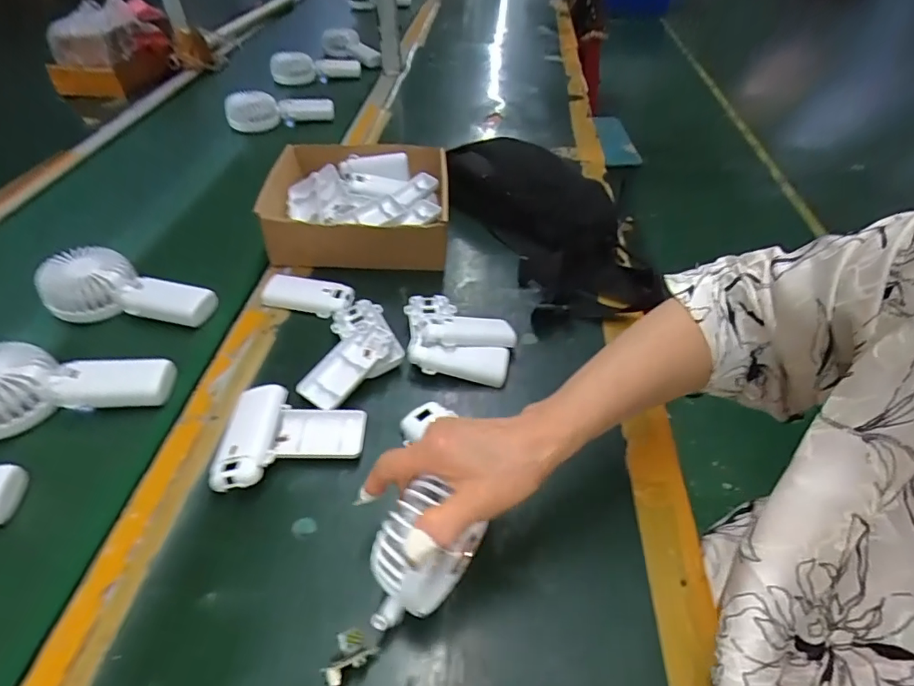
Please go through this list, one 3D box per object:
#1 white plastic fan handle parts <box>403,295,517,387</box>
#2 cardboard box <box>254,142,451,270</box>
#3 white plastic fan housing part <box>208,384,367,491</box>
[{"bbox_3d":[0.001,-0.014,0.487,0.108,0.041,0.104,5,46,2],"label":"white plastic fan handle parts"},{"bbox_3d":[-0.116,-0.178,0.621,0.200,0.068,0.216,1,46,-2],"label":"cardboard box"},{"bbox_3d":[-0.134,0.079,0.403,0.109,0.022,0.090,4,46,1],"label":"white plastic fan housing part"}]

